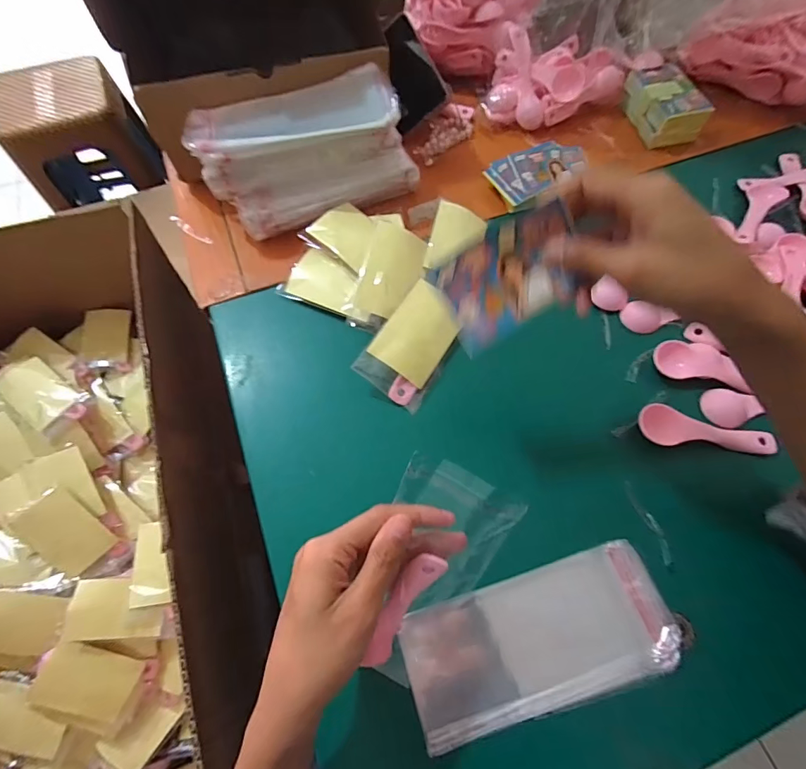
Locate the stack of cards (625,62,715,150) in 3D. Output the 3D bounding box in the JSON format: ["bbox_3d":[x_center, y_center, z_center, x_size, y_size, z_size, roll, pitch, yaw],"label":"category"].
[{"bbox_3d":[0.324,-0.349,0.514,0.062,0.044,0.100,-13,67,-8],"label":"stack of cards"}]

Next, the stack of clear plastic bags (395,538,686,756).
[{"bbox_3d":[0.095,0.182,0.295,0.183,0.018,0.081,-17,61,-5],"label":"stack of clear plastic bags"}]

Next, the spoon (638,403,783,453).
[{"bbox_3d":[0.255,0.036,0.345,0.102,0.016,0.036,6,66,1],"label":"spoon"}]

